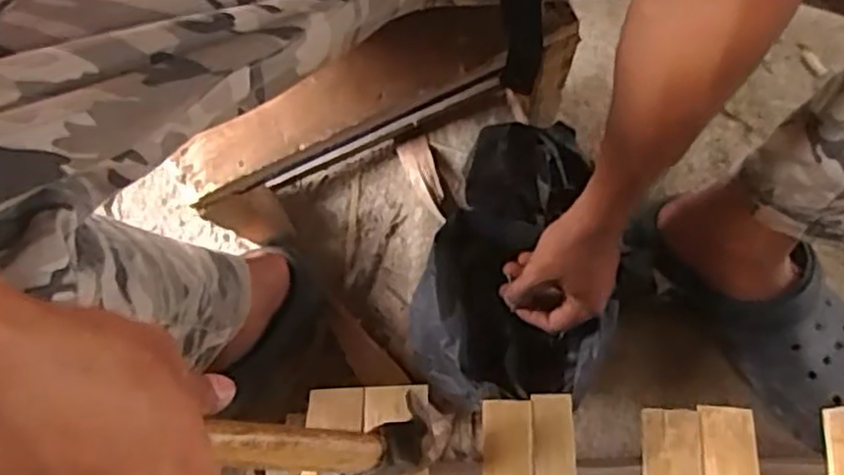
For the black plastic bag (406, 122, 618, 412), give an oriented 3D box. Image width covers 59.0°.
[{"bbox_3d":[0.093,0.021,0.667,0.162,0.075,0.274,16,79,6],"label":"black plastic bag"}]

